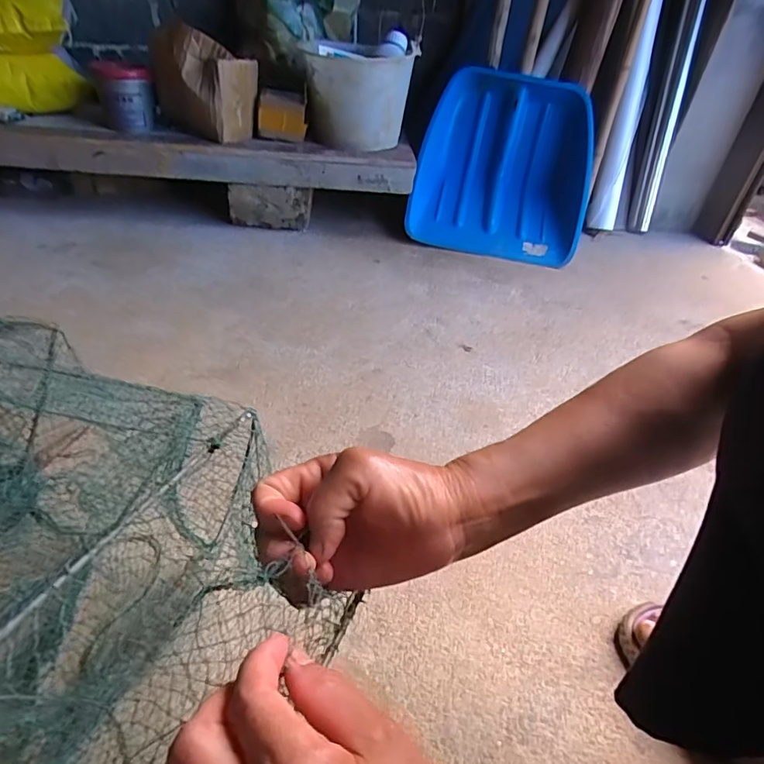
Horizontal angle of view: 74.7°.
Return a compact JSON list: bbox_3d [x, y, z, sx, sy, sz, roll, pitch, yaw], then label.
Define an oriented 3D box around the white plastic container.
[{"bbox_3d":[-0.061,-0.660,1.143,0.227,0.194,0.235,-3,40,-11],"label":"white plastic container"}]

